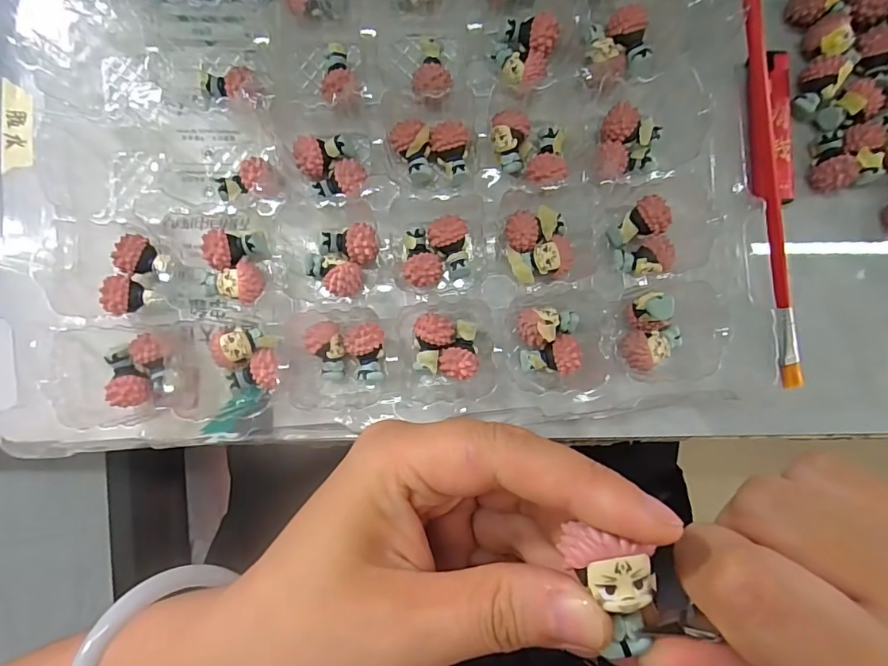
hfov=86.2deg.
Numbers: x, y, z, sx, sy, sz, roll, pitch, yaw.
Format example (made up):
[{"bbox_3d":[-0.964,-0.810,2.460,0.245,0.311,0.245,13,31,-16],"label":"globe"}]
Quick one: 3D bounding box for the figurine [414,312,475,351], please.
[{"bbox_3d":[0.000,0.000,0.240,0.029,0.020,0.018,4,90,-2],"label":"figurine"}]

